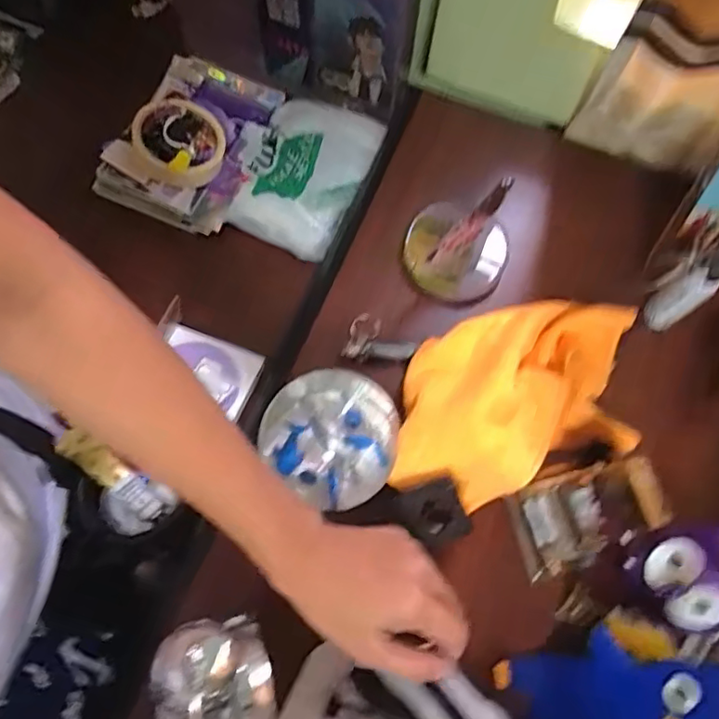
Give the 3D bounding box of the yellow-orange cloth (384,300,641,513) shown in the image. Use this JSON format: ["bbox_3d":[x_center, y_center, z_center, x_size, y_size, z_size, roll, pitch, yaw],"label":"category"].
[{"bbox_3d":[0.128,0.027,0.476,0.234,0.061,0.142,-16,70,-9],"label":"yellow-orange cloth"}]

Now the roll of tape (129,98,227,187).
[{"bbox_3d":[-0.186,-0.226,0.611,0.092,0.033,0.083,-15,70,-9],"label":"roll of tape"}]

